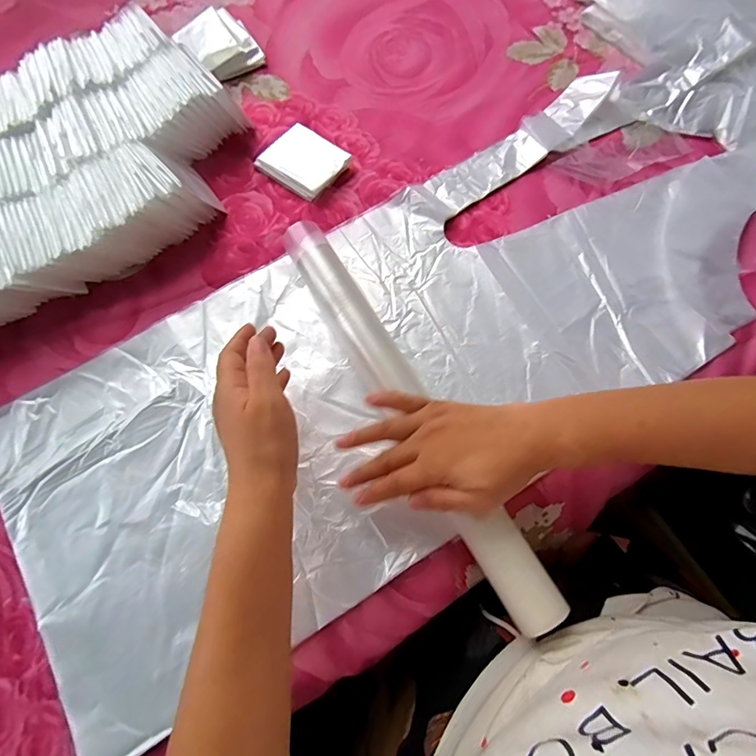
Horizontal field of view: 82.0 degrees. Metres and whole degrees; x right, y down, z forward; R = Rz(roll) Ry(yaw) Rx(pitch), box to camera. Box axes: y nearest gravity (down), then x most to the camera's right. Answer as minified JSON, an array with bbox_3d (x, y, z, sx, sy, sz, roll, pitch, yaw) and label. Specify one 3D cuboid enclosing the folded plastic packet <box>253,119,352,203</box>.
[{"bbox_3d":[-0.081,-0.237,0.476,0.084,0.015,0.069,37,76,11],"label":"folded plastic packet"}]

